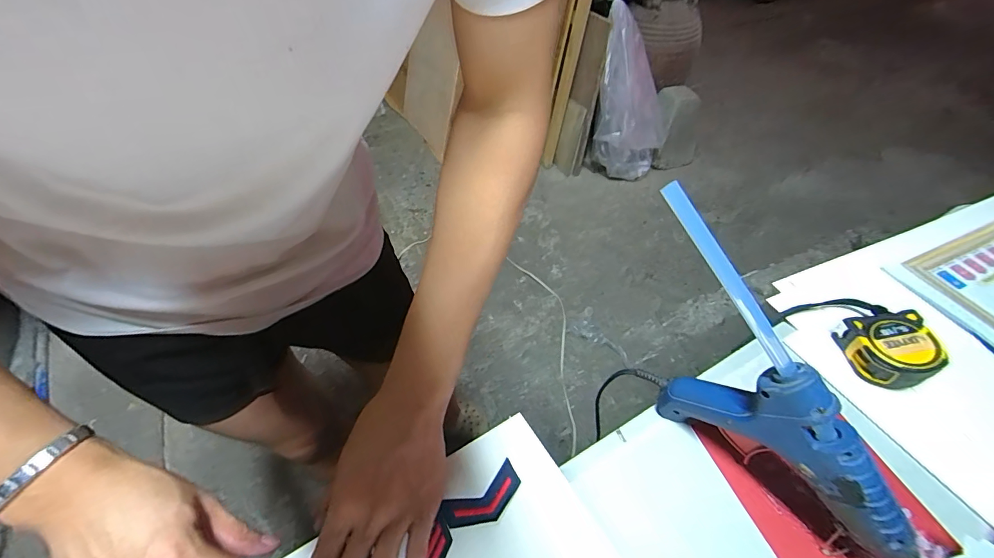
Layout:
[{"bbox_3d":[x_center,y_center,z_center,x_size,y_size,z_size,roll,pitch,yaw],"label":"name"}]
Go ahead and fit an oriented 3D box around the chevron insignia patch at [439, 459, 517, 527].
[{"bbox_3d":[-0.010,0.174,0.329,0.065,0.004,0.030,-24,54,-26],"label":"chevron insignia patch"}]

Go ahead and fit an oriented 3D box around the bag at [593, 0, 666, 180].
[{"bbox_3d":[0.520,-0.646,1.632,0.292,0.629,0.254,14,50,12],"label":"bag"}]

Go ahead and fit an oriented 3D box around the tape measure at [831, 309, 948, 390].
[{"bbox_3d":[0.377,0.064,0.405,0.066,0.053,0.081,-3,49,-2],"label":"tape measure"}]

